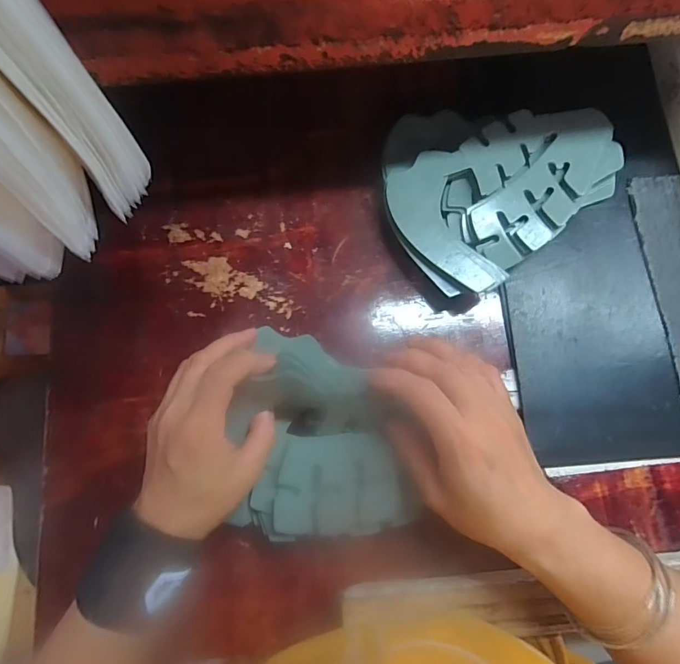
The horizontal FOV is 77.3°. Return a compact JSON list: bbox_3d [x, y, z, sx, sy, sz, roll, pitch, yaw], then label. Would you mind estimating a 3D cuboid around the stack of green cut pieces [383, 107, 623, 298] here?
[{"bbox_3d":[0.122,-0.136,0.361,0.197,0.035,0.160,-37,80,-9],"label":"stack of green cut pieces"}]

